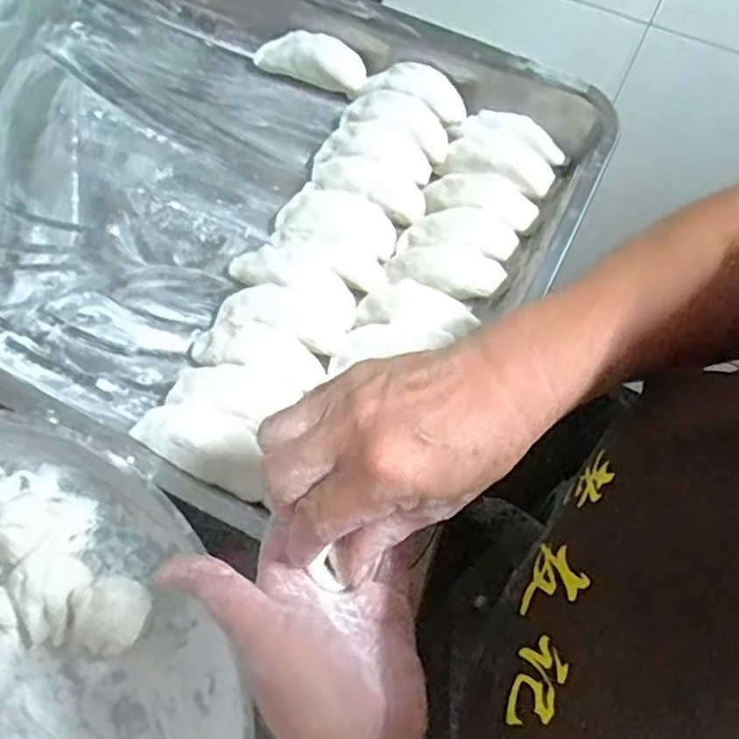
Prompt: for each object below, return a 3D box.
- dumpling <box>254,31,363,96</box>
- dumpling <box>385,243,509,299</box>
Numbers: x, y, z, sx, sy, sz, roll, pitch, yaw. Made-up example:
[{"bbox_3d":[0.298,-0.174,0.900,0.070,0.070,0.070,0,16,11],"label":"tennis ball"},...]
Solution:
[{"bbox_3d":[-0.046,-0.250,0.564,0.091,0.028,0.040,20,70,10],"label":"dumpling"},{"bbox_3d":[0.054,-0.070,0.487,0.081,0.020,0.033,10,69,6],"label":"dumpling"}]

